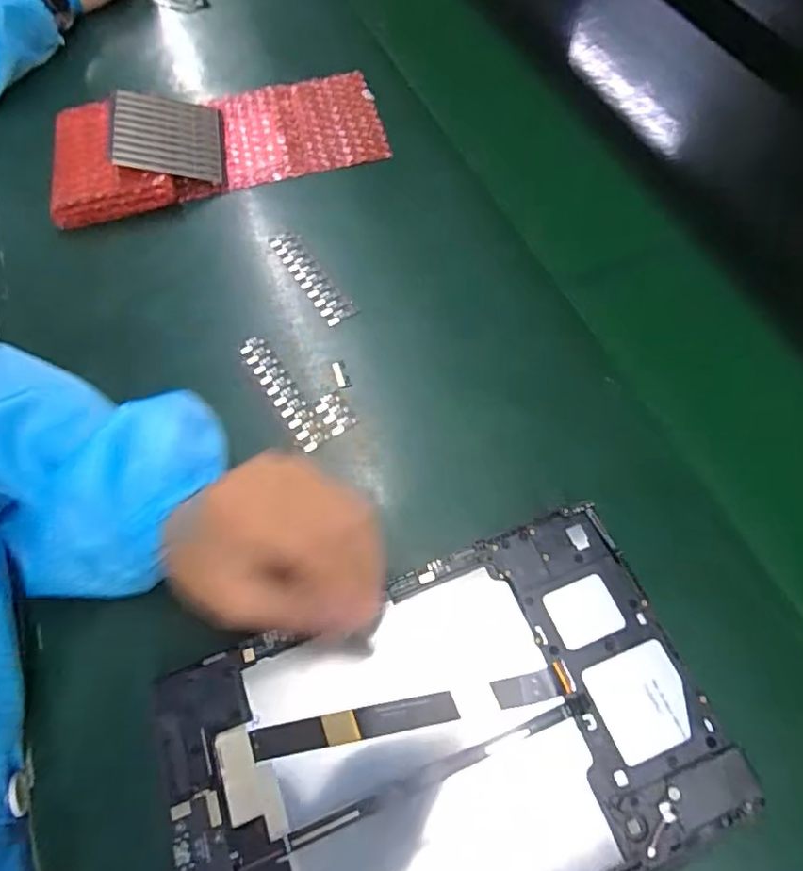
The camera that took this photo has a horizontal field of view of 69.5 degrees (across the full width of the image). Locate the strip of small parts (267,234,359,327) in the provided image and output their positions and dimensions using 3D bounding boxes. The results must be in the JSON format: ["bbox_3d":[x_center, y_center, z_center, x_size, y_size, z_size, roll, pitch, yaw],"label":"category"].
[{"bbox_3d":[-0.067,-0.120,0.431,0.022,0.004,0.098,-30,65,-14],"label":"strip of small parts"}]

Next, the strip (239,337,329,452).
[{"bbox_3d":[-0.078,-0.030,0.378,0.019,0.005,0.094,-31,66,-14],"label":"strip"}]

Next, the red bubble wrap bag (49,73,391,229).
[{"bbox_3d":[-0.155,-0.251,0.494,0.275,0.032,0.123,-16,63,-7],"label":"red bubble wrap bag"}]

